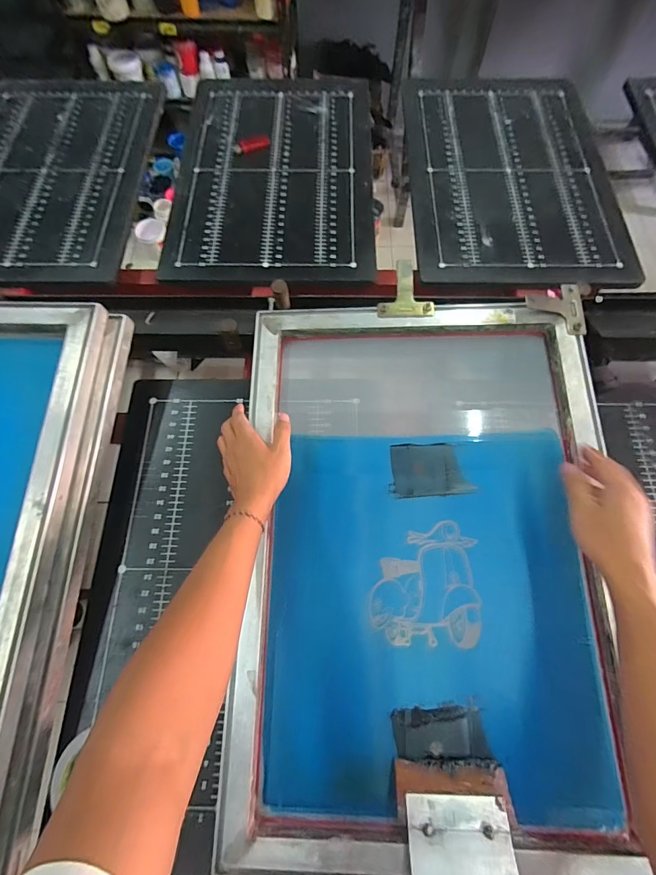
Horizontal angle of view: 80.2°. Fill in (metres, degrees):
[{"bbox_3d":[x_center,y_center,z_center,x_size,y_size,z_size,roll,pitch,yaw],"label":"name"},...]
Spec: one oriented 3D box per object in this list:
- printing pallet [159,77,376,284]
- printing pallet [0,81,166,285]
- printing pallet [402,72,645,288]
[{"bbox_3d":[-0.101,-0.555,0.805,0.386,0.025,0.578,2,70,1],"label":"printing pallet"},{"bbox_3d":[-0.574,-0.547,0.796,0.380,0.014,0.567,1,70,0],"label":"printing pallet"},{"bbox_3d":[0.373,-0.556,0.808,0.407,0.024,0.596,-1,70,0],"label":"printing pallet"}]

